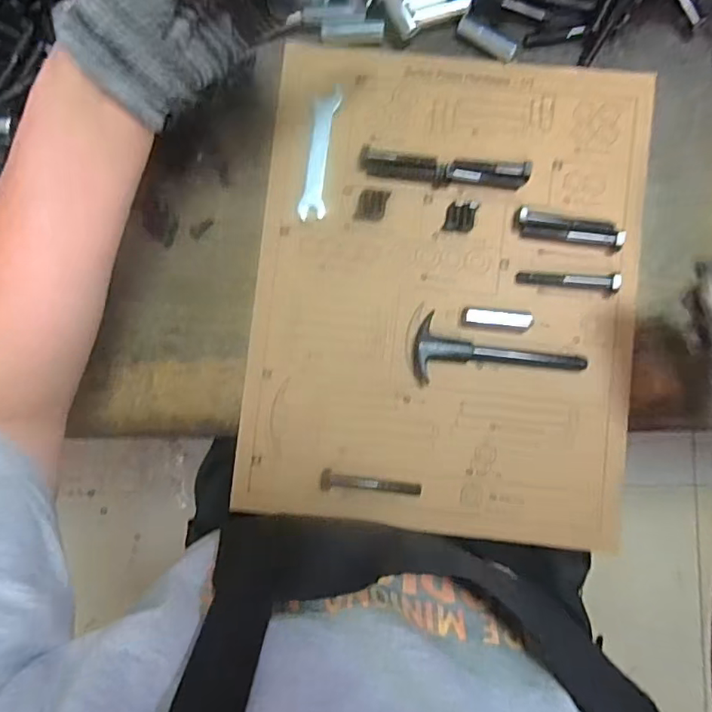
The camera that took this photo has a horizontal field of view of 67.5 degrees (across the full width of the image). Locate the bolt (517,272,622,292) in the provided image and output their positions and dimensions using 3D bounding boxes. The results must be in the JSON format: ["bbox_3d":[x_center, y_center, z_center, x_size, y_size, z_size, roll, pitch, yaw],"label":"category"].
[{"bbox_3d":[0.164,-0.059,0.413,0.074,0.016,0.011,5,88,4],"label":"bolt"}]

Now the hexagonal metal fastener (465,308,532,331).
[{"bbox_3d":[0.111,-0.030,0.418,0.051,0.010,0.014,8,89,4],"label":"hexagonal metal fastener"}]

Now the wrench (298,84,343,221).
[{"bbox_3d":[-0.028,-0.162,0.427,0.020,0.005,0.105,8,89,4],"label":"wrench"}]

